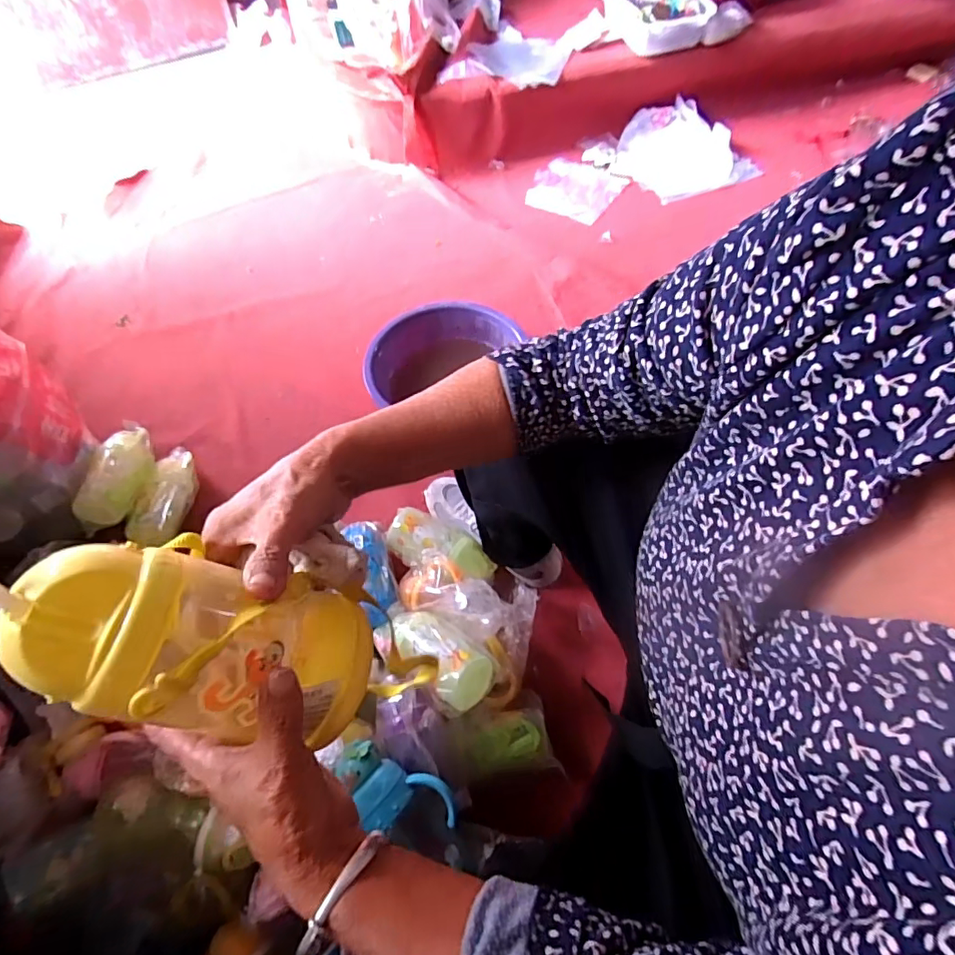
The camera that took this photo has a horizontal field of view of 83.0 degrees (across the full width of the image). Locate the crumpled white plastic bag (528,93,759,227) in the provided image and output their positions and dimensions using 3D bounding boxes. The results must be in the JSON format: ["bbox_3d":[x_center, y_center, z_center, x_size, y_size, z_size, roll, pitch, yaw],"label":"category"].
[{"bbox_3d":[0.399,-0.793,1.360,0.567,0.054,0.309,-25,63,-9],"label":"crumpled white plastic bag"}]

